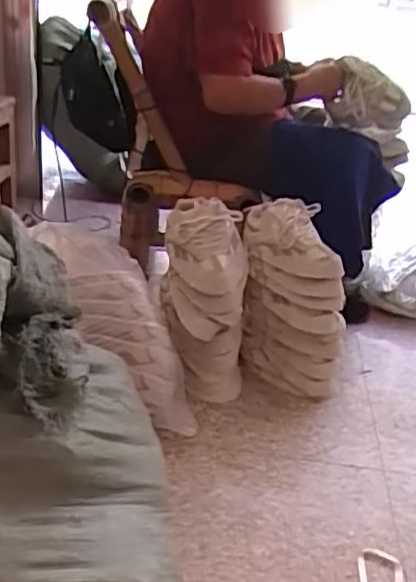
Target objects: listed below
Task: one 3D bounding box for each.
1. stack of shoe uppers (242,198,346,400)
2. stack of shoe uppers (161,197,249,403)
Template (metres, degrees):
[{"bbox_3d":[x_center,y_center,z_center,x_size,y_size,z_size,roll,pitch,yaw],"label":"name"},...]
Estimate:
[{"bbox_3d":[0.169,0.025,1.373,0.202,0.364,0.166,4,27,-3],"label":"stack of shoe uppers"},{"bbox_3d":[-0.011,0.019,1.324,0.167,0.354,0.160,4,27,-3],"label":"stack of shoe uppers"}]

